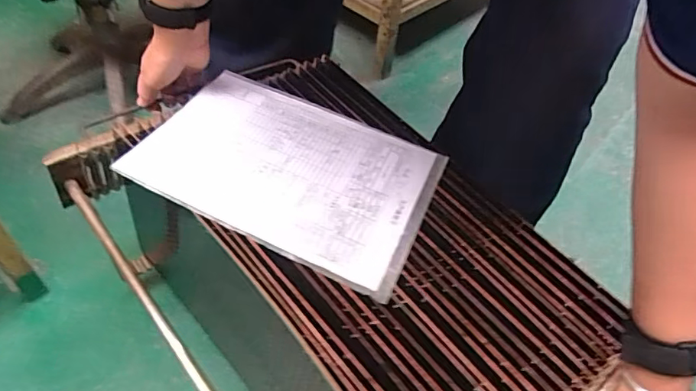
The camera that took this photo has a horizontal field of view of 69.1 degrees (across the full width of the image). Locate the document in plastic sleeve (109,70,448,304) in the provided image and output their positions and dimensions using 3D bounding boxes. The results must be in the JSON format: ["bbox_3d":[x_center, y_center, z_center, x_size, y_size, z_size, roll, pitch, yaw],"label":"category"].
[{"bbox_3d":[-0.062,-0.030,0.566,0.305,0.010,0.210,23,50,8],"label":"document in plastic sleeve"}]

